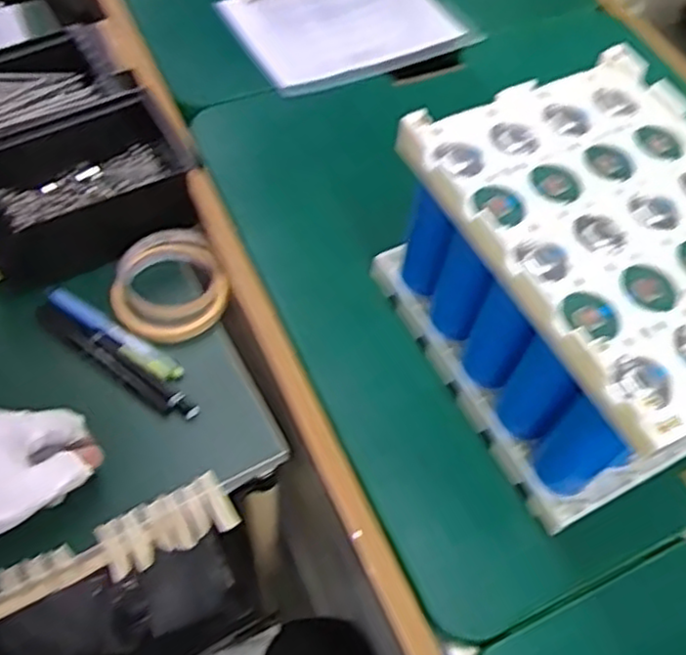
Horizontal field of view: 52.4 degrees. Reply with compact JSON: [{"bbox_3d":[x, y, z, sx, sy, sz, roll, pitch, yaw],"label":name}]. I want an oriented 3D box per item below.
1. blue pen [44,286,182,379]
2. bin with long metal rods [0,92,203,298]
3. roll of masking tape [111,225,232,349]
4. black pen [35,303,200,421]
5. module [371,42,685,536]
[{"bbox_3d":[-0.183,0.004,0.552,0.133,0.014,0.019,31,61,14],"label":"blue pen"},{"bbox_3d":[-0.214,-0.114,0.586,0.188,0.066,0.115,-24,64,-18],"label":"bin with long metal rods"},{"bbox_3d":[-0.144,-0.035,0.570,0.088,0.026,0.095,-20,62,-16],"label":"roll of masking tape"},{"bbox_3d":[-0.180,0.026,0.540,0.160,0.012,0.017,31,61,14],"label":"black pen"},{"bbox_3d":[0.162,-0.027,0.462,0.180,0.152,0.229,-23,63,-18],"label":"module"}]

